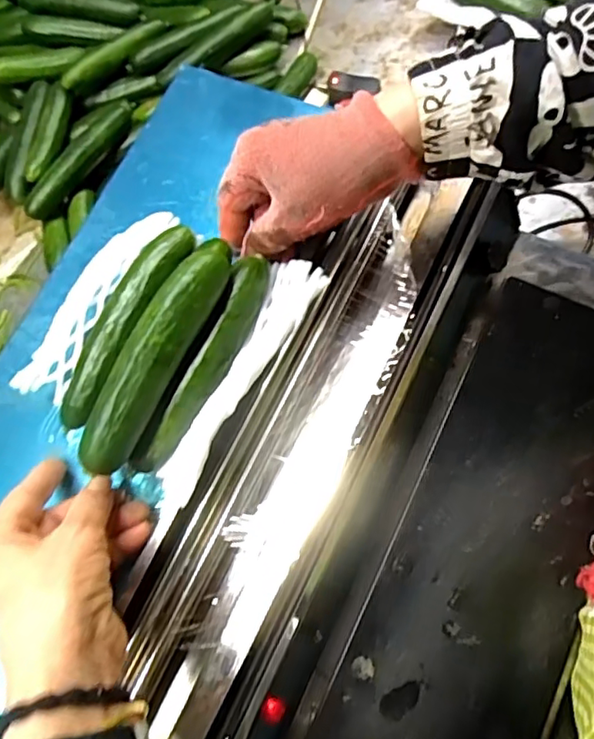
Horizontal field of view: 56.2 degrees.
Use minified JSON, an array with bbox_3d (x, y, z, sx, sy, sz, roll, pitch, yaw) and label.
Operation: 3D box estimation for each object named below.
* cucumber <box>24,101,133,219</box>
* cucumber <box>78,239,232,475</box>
[{"bbox_3d":[-0.236,-0.227,0.599,0.030,0.037,0.153,37,73,15],"label":"cucumber"},{"bbox_3d":[-0.079,-0.011,0.317,0.027,0.023,0.146,26,80,12],"label":"cucumber"}]

